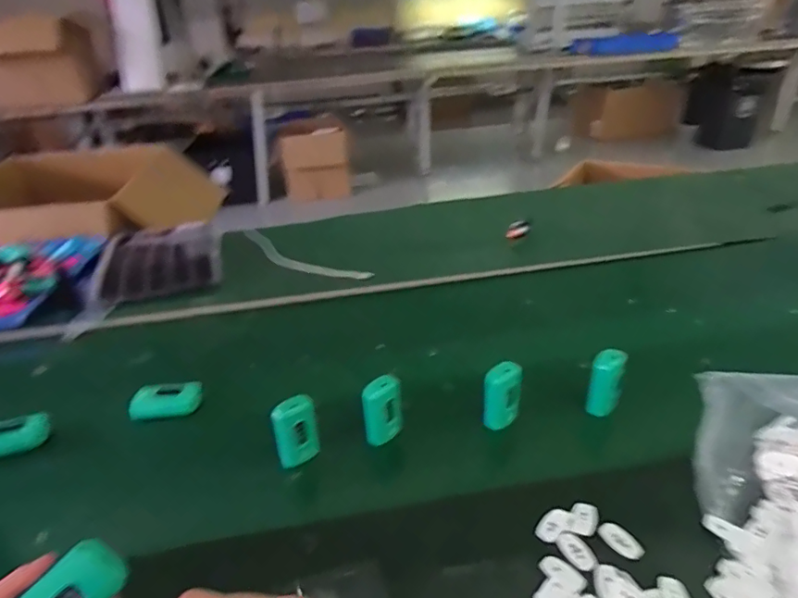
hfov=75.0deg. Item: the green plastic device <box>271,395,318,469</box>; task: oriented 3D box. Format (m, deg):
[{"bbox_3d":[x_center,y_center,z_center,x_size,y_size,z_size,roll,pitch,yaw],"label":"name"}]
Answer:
[{"bbox_3d":[-0.099,0.128,0.504,0.041,0.069,0.019,-12,31,-14],"label":"green plastic device"}]

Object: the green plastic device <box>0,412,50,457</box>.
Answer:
[{"bbox_3d":[-0.405,0.144,0.540,0.074,0.024,0.036,-18,33,-24],"label":"green plastic device"}]

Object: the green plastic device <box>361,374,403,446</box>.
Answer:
[{"bbox_3d":[-0.016,0.111,0.522,0.040,0.069,0.018,-16,32,-22],"label":"green plastic device"}]

